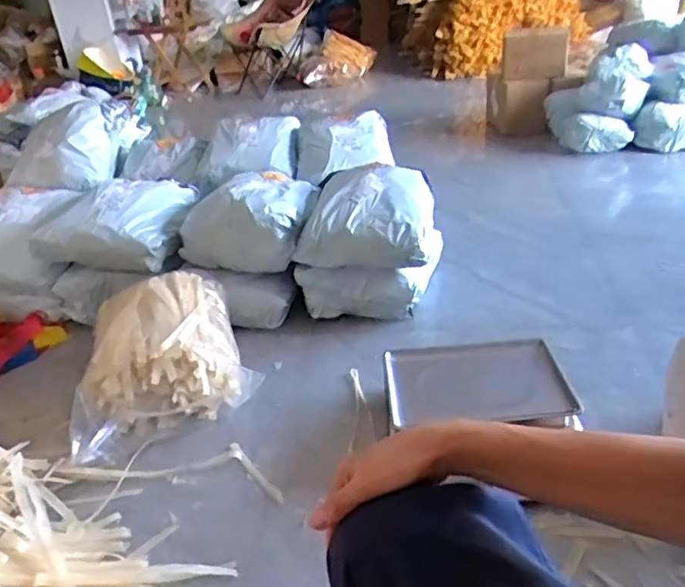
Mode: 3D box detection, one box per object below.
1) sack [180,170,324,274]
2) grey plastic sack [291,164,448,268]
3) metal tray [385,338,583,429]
[{"bbox_3d":[-0.232,-0.220,1.654,0.306,0.168,0.342,3,31,15],"label":"sack"},{"bbox_3d":[0.079,-0.211,1.566,0.335,0.146,0.322,3,31,16],"label":"grey plastic sack"},{"bbox_3d":[0.253,0.174,1.141,0.351,0.040,0.230,-1,30,9],"label":"metal tray"}]

